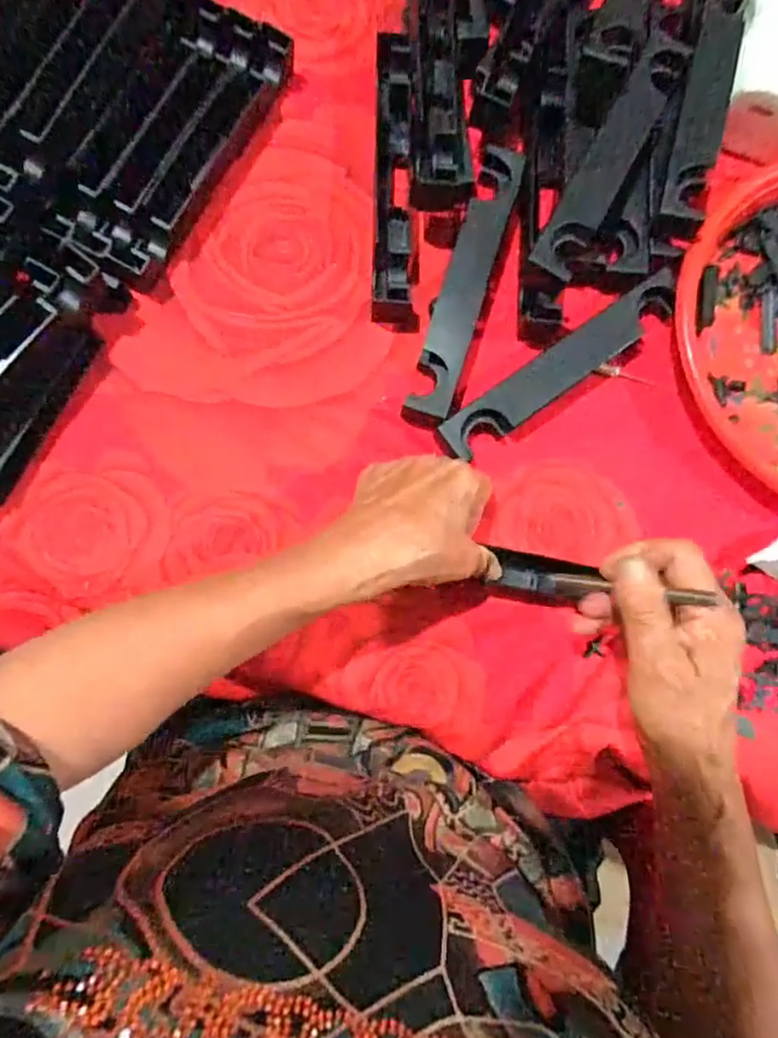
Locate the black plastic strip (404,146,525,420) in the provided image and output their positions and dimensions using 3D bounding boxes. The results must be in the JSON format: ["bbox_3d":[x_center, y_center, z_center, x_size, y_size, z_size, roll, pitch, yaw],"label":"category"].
[{"bbox_3d":[0.050,-0.151,0.412,0.032,0.025,0.192,19,83,0],"label":"black plastic strip"}]

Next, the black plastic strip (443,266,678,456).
[{"bbox_3d":[0.115,-0.100,0.408,0.187,0.025,0.028,-35,86,-6],"label":"black plastic strip"}]

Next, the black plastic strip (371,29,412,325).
[{"bbox_3d":[0.003,-0.233,0.422,0.025,0.019,0.199,1,83,-3],"label":"black plastic strip"}]

